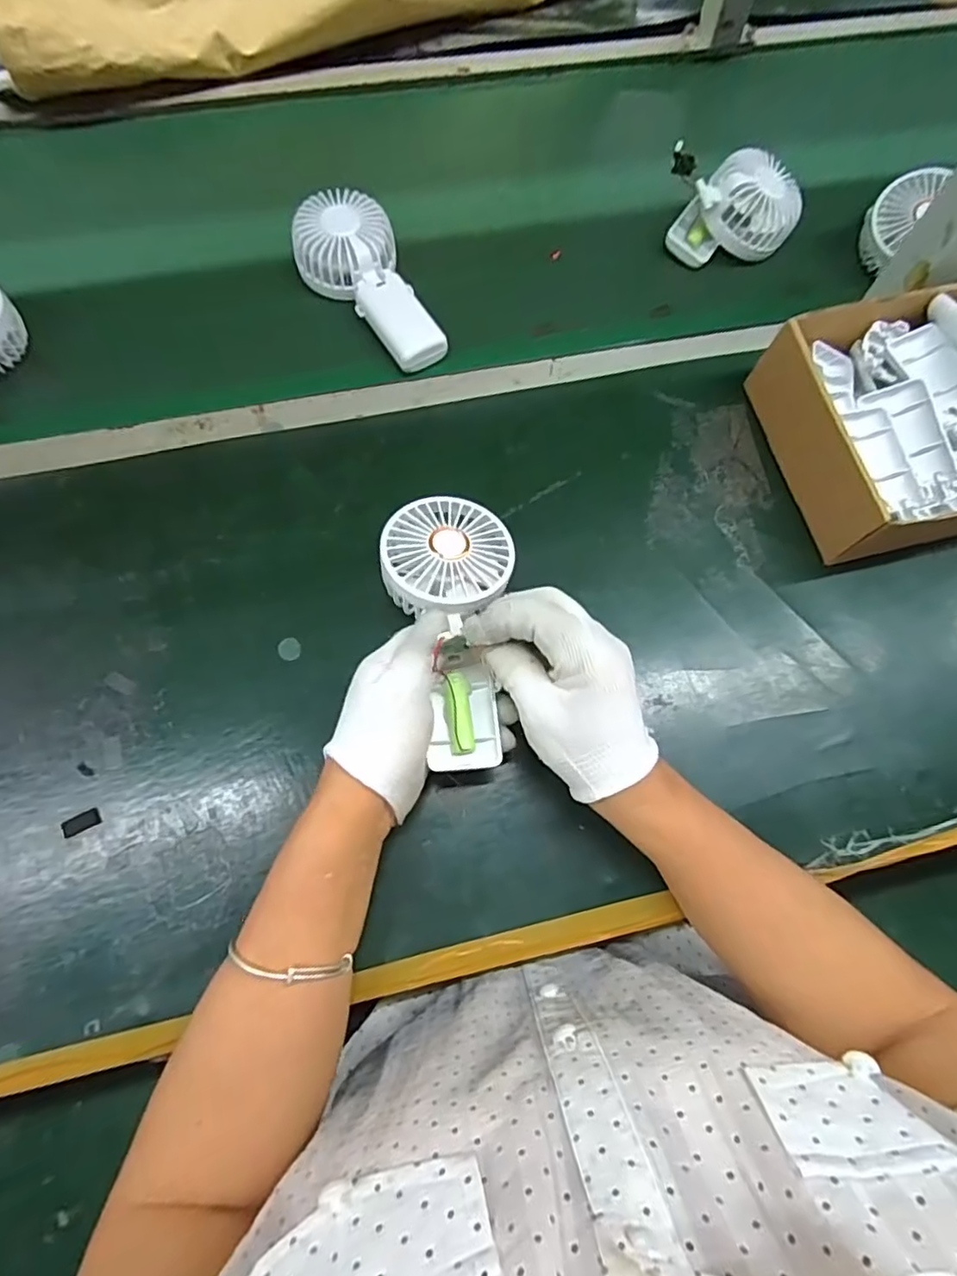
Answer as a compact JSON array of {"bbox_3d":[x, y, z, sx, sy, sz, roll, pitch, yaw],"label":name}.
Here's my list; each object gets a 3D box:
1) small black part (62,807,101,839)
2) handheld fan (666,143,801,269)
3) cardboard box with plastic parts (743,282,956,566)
[{"bbox_3d":[-0.254,0.118,0.378,0.024,0.004,0.012,-25,75,-9],"label":"small black part"},{"bbox_3d":[0.230,-0.389,0.545,0.111,0.073,0.069,-9,73,-5],"label":"handheld fan"},{"bbox_3d":[0.337,-0.168,0.443,0.209,0.082,0.188,-15,74,-6],"label":"cardboard box with plastic parts"}]

